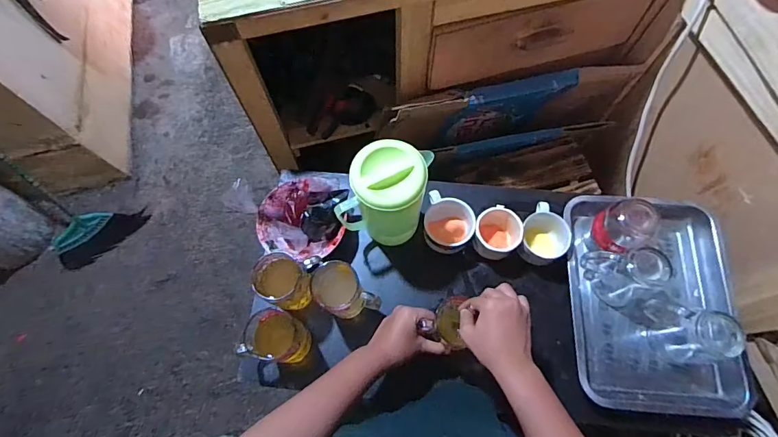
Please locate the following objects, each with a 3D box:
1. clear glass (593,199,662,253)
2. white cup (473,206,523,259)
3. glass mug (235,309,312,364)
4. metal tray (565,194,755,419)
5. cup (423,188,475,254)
[{"bbox_3d":[0.390,0.013,0.695,0.070,0.097,0.070,-1,70,2],"label":"clear glass"},{"bbox_3d":[0.192,0.024,0.730,0.089,0.080,0.077,-44,74,-13],"label":"white cup"},{"bbox_3d":[-0.170,0.186,0.655,0.080,0.119,0.065,19,72,9],"label":"glass mug"},{"bbox_3d":[0.433,0.135,0.702,0.260,0.064,0.348,4,70,4],"label":"metal tray"},{"bbox_3d":[0.104,0.014,0.736,0.086,0.079,0.093,14,71,8],"label":"cup"}]

